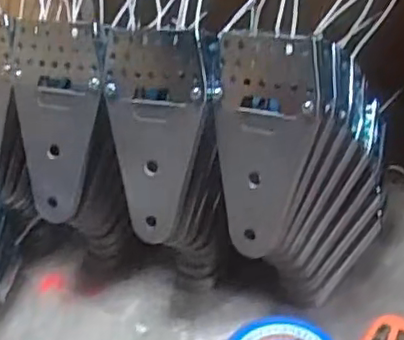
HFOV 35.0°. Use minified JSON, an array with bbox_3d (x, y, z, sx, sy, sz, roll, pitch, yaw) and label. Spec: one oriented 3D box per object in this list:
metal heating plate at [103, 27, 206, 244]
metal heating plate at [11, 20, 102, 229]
[{"bbox_3d":[-0.031,-0.020,0.406,0.066,0.132,0.009,4,13,16],"label":"metal heating plate"},{"bbox_3d":[-0.098,-0.031,0.434,0.066,0.134,0.007,10,15,19],"label":"metal heating plate"}]

